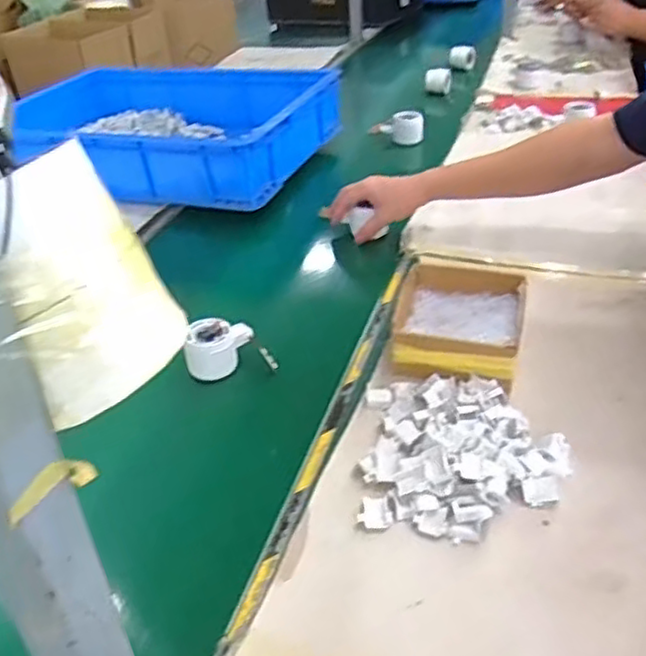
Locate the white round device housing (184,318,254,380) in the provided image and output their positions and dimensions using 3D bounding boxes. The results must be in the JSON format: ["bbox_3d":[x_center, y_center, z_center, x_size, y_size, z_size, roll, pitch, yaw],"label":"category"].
[{"bbox_3d":[-0.123,0.023,0.829,0.076,0.054,0.053,-6,34,-4],"label":"white round device housing"}]

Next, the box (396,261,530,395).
[{"bbox_3d":[0.156,-0.004,0.814,0.146,0.055,0.175,8,35,17],"label":"box"}]

